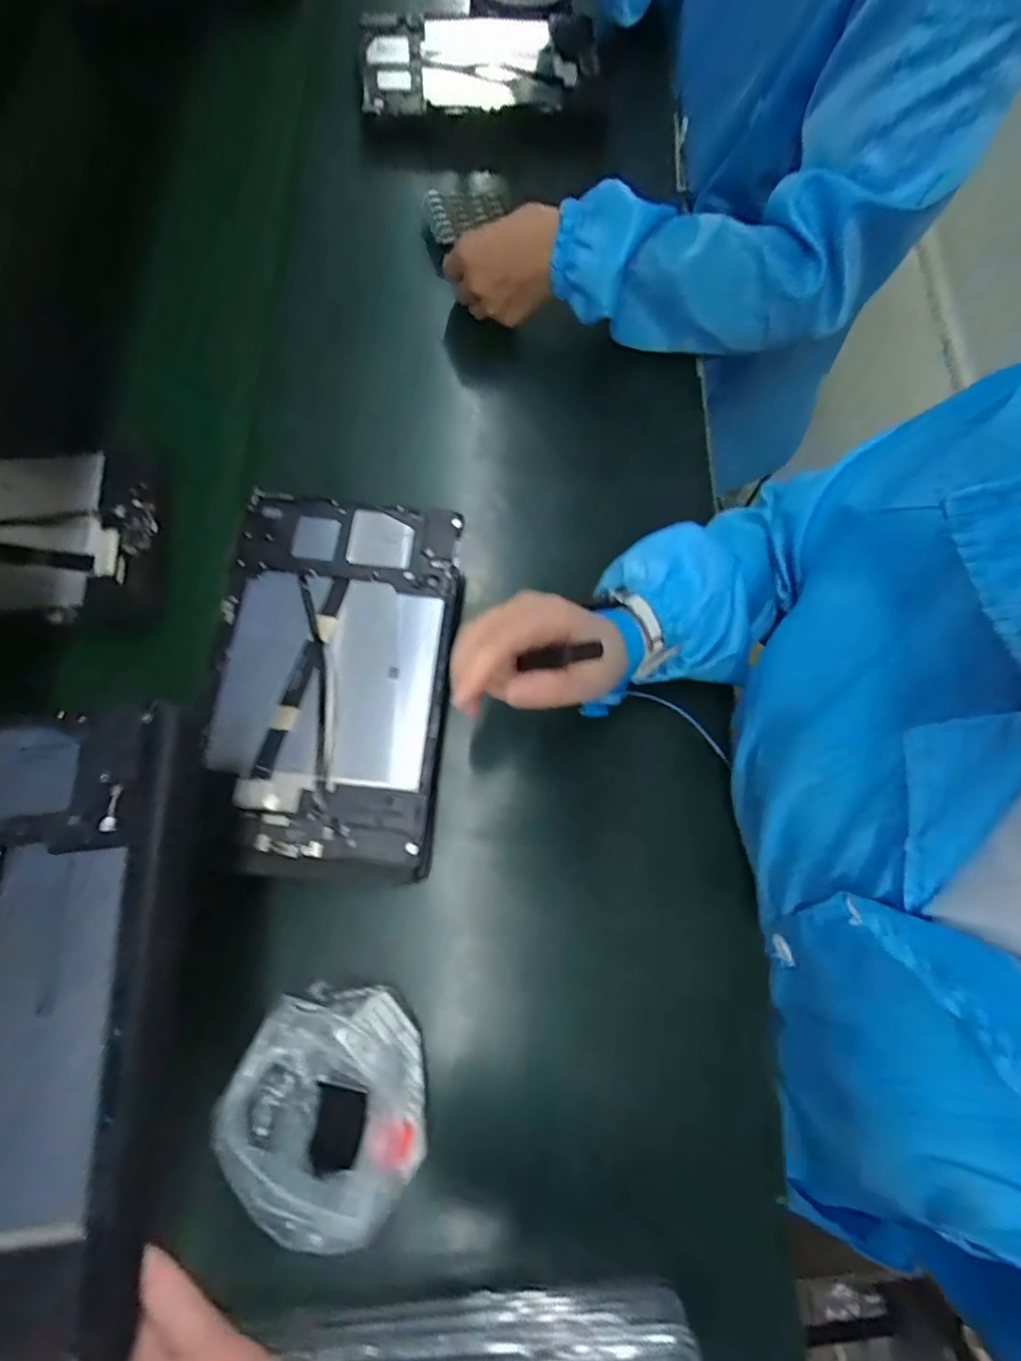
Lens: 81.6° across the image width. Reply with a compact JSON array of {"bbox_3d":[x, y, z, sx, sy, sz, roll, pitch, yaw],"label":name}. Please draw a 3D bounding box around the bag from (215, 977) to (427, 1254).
[{"bbox_3d":[-0.099,0.239,0.334,0.104,0.068,0.109,19,73,4],"label":"bag"}]

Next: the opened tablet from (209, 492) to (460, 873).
[{"bbox_3d":[-0.116,-0.004,0.389,0.149,0.014,0.246,5,72,-1],"label":"opened tablet"}]

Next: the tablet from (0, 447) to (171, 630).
[{"bbox_3d":[-0.387,-0.109,0.444,0.256,0.015,0.157,0,70,0],"label":"tablet"}]

